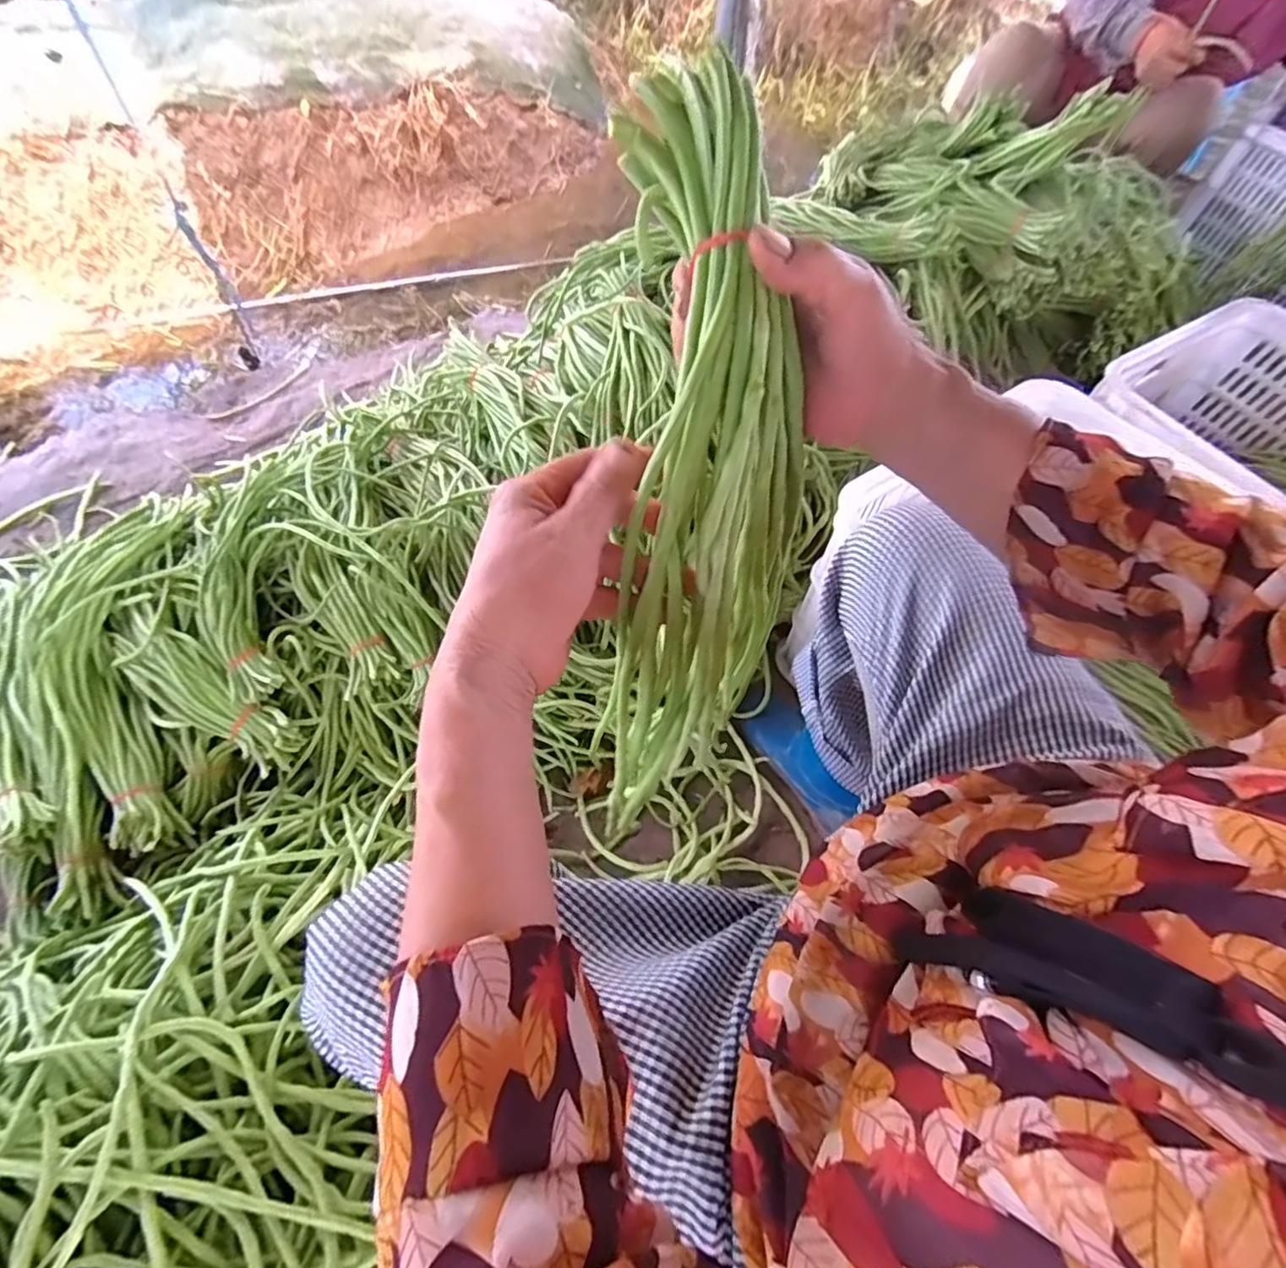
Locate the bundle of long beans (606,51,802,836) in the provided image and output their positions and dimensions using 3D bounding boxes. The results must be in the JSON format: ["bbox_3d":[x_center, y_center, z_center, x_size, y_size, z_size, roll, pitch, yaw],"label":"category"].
[{"bbox_3d":[0.037,-0.061,0.312,0.103,0.330,0.094,-1,30,-5],"label":"bundle of long beans"}]

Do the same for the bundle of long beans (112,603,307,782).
[{"bbox_3d":[-0.517,0.064,0.715,0.257,0.061,0.073,30,62,13],"label":"bundle of long beans"}]

